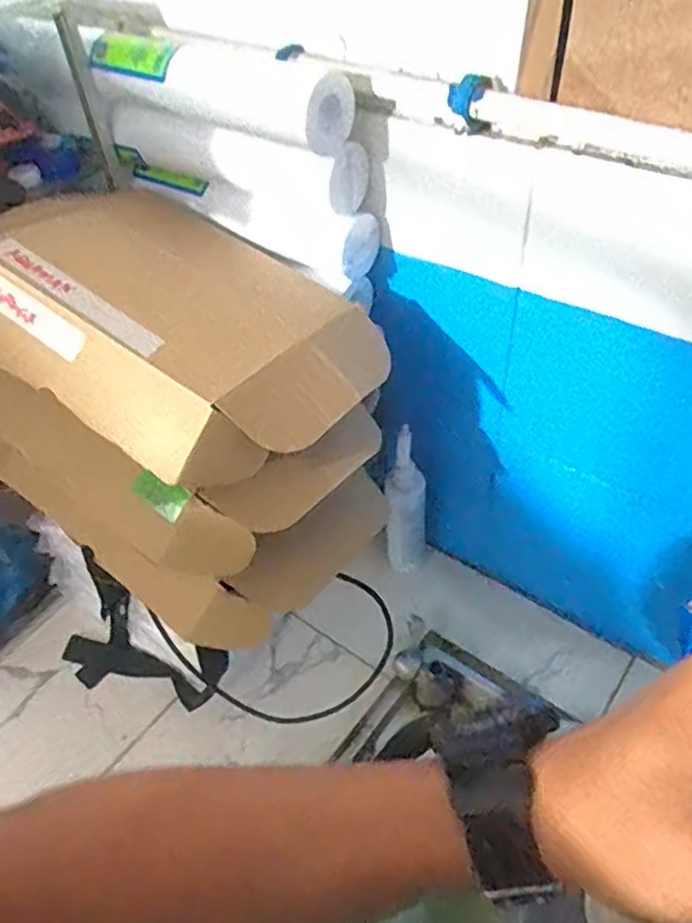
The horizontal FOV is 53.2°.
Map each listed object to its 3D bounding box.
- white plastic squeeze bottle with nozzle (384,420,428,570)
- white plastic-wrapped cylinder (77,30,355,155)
[{"bbox_3d":[0.074,0.056,0.860,0.051,0.221,0.054,-5,47,0],"label":"white plastic squeeze bottle with nozzle"},{"bbox_3d":[-0.123,-0.340,0.629,0.315,0.070,0.070,22,53,23],"label":"white plastic-wrapped cylinder"}]

